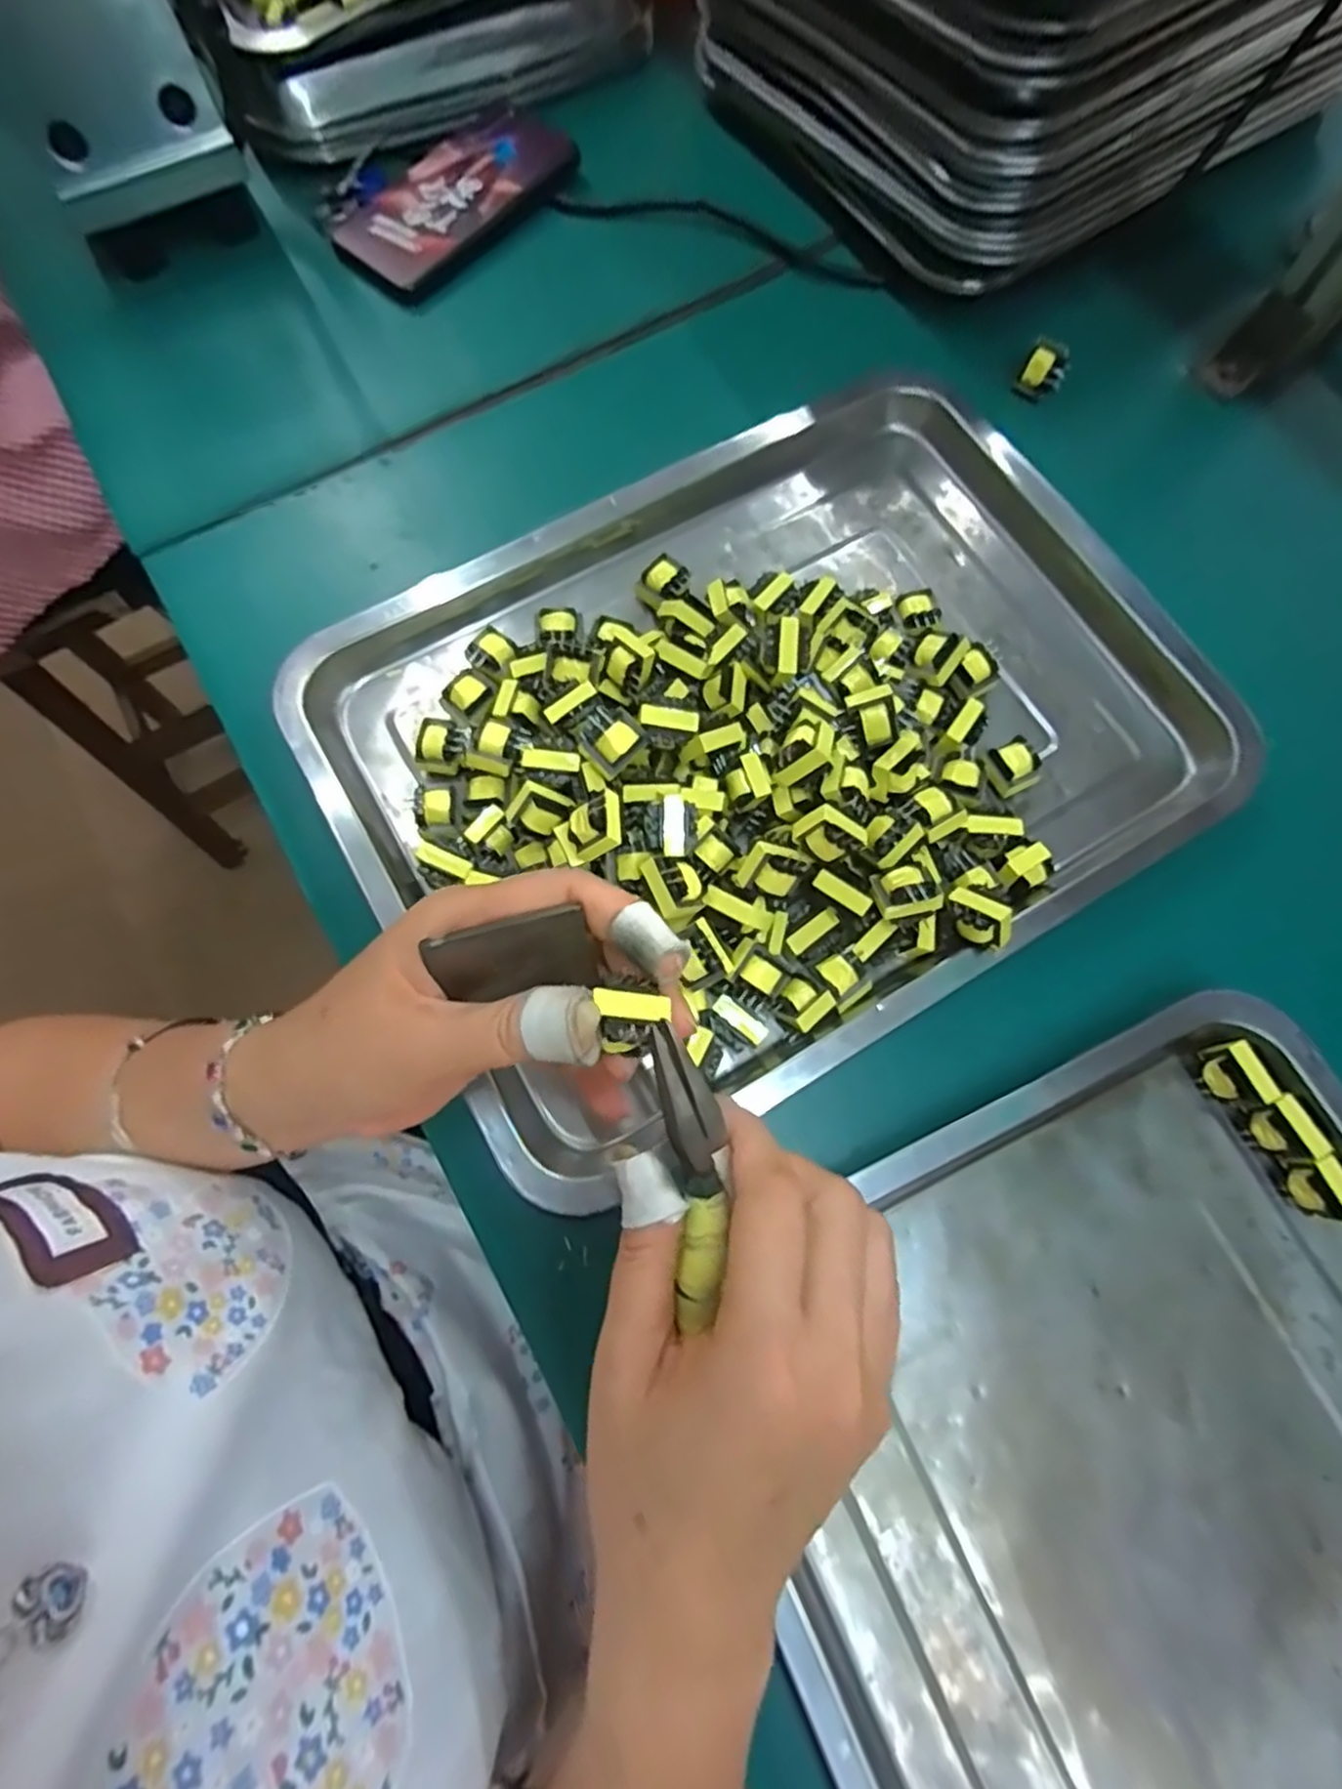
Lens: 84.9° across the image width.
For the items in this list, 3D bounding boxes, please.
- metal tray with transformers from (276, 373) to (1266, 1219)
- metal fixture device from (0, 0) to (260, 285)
[{"bbox_3d":[0.054,-0.088,0.335,0.407,0.054,0.287,-30,75,-7],"label":"metal tray with transformers"},{"bbox_3d":[-0.307,-0.428,0.392,0.102,0.142,0.076,-39,76,-10],"label":"metal fixture device"}]

